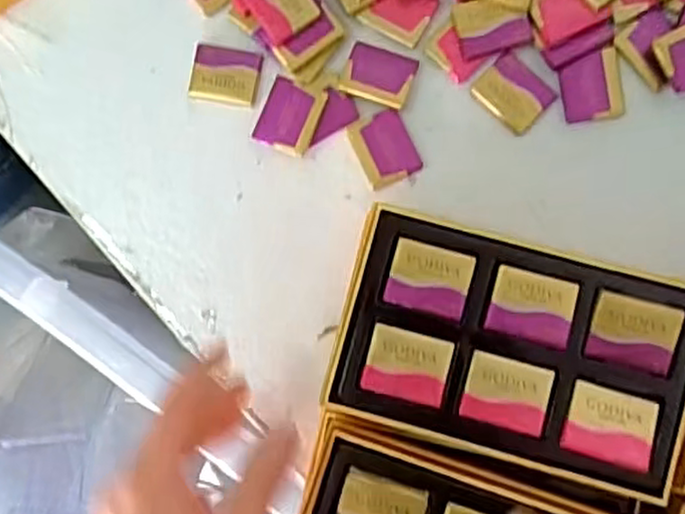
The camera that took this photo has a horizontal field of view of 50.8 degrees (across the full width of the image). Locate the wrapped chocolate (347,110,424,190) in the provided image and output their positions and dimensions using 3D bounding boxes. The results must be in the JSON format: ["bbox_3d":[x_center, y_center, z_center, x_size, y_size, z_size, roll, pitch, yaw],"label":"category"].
[{"bbox_3d":[0.024,-0.062,0.410,0.032,0.009,0.040,-24,84,1],"label":"wrapped chocolate"}]

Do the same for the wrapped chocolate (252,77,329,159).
[{"bbox_3d":[-0.030,-0.080,0.411,0.032,0.012,0.039,21,86,5],"label":"wrapped chocolate"}]

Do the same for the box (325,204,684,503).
[{"bbox_3d":[0.083,0.044,0.339,0.165,0.018,0.099,15,86,5],"label":"box"}]

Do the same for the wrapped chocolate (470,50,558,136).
[{"bbox_3d":[0.096,-0.092,0.403,0.032,0.004,0.038,-45,84,-1],"label":"wrapped chocolate"}]

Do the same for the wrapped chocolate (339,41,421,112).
[{"bbox_3d":[0.021,-0.104,0.412,0.039,0.004,0.032,20,75,2],"label":"wrapped chocolate"}]

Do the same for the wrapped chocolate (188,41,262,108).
[{"bbox_3d":[-0.069,-0.106,0.419,0.039,0.004,0.033,11,86,4],"label":"wrapped chocolate"}]

